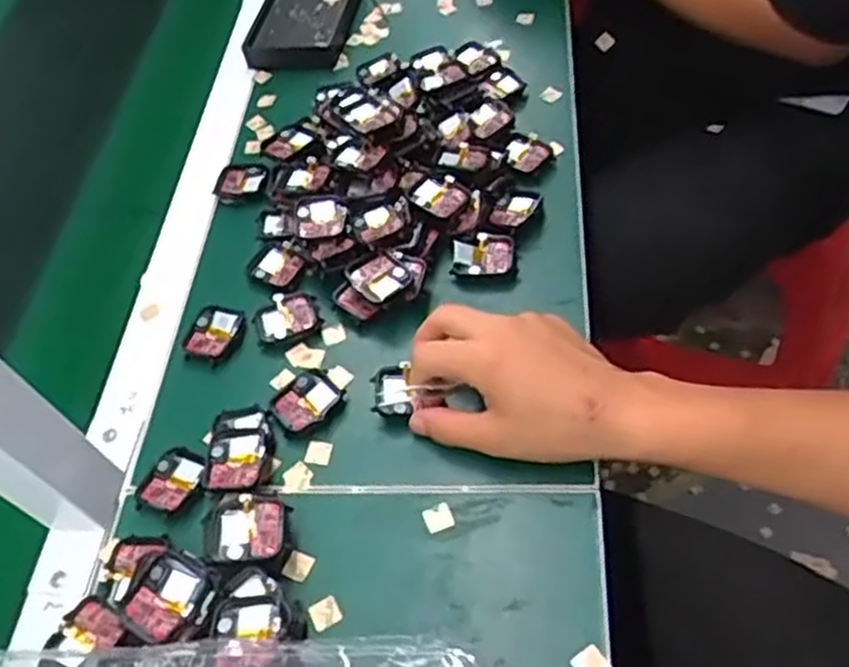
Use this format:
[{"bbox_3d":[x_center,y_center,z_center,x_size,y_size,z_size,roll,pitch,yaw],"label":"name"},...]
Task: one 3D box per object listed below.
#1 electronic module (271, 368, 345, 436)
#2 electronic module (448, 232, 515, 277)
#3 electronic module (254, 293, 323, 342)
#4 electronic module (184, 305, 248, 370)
[{"bbox_3d":[-0.079,0.045,0.523,0.039,0.010,0.046,34,67,30],"label":"electronic module"},{"bbox_3d":[0.042,-0.059,0.570,0.045,0.010,0.033,2,55,13],"label":"electronic module"},{"bbox_3d":[-0.099,-0.012,0.567,0.045,0.005,0.039,-21,53,-4],"label":"electronic module"},{"bbox_3d":[-0.151,-0.001,0.567,0.041,0.006,0.047,6,56,16],"label":"electronic module"}]

